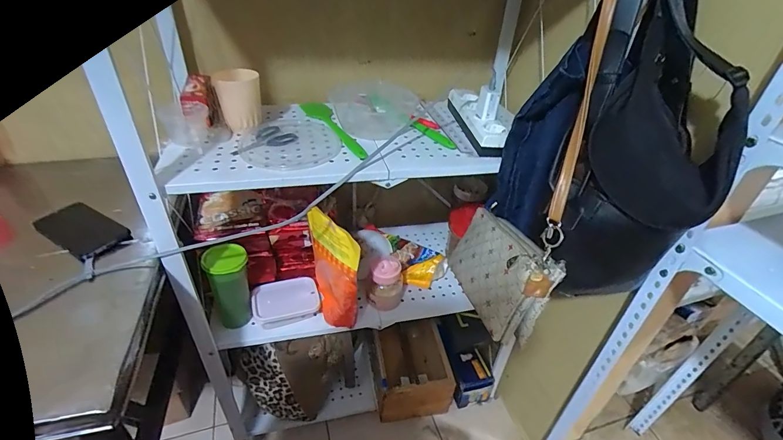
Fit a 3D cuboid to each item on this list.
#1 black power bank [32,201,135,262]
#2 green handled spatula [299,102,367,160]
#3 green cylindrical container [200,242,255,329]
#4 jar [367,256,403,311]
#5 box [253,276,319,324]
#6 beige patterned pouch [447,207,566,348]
[{"bbox_3d":[-0.506,0.016,0.624,0.178,0.021,0.075,22,40,23],"label":"black power bank"},{"bbox_3d":[-0.116,-0.178,0.722,0.041,0.024,0.286,-14,40,-23],"label":"green handled spatula"},{"bbox_3d":[-0.313,0.135,0.751,0.071,0.167,0.077,3,37,-2],"label":"green cylindrical container"},{"bbox_3d":[-0.012,0.133,0.829,0.072,0.106,0.070,3,37,-2],"label":"jar"},{"bbox_3d":[-0.223,0.166,0.805,0.133,0.034,0.087,-8,38,-16],"label":"box"},{"bbox_3d":[0.169,0.077,0.624,0.056,0.135,0.217,22,15,-21],"label":"beige patterned pouch"}]

